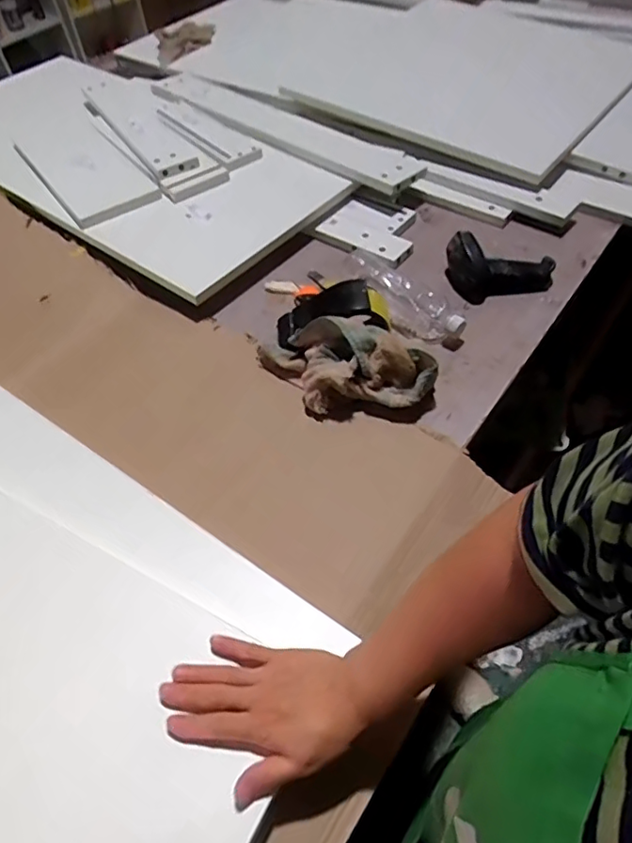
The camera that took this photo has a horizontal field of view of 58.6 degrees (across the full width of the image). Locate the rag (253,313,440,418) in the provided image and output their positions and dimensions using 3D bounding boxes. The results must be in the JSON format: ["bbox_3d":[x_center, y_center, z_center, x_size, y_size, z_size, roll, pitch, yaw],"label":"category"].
[{"bbox_3d":[0.034,-0.072,0.729,0.235,0.093,0.116,4,53,8],"label":"rag"}]

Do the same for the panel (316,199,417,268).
[{"bbox_3d":[0.112,-0.339,0.983,0.166,0.022,0.149,34,62,27],"label":"panel"}]

